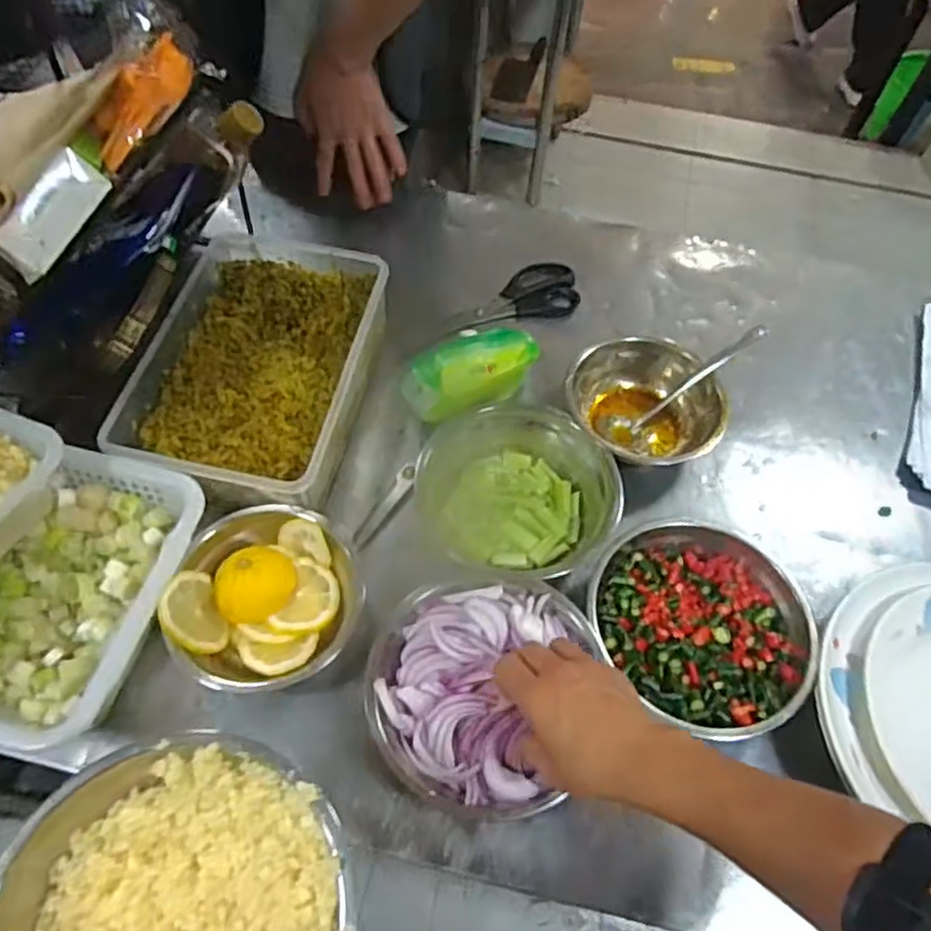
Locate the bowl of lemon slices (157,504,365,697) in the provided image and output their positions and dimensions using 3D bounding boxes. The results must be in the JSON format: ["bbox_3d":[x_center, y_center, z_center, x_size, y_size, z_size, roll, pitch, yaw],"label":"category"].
[{"bbox_3d":[-0.167,0.114,0.597,0.152,0.060,0.158,2,59,-3],"label":"bowl of lemon slices"}]

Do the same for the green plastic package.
[{"bbox_3d":[0.006,-0.086,0.710,0.134,0.071,0.067,-14,61,-12],"label":"green plastic package"}]

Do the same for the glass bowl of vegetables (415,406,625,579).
[{"bbox_3d":[0.055,0.021,0.641,0.165,0.089,0.143,-20,62,-15],"label":"glass bowl of vegetables"}]

